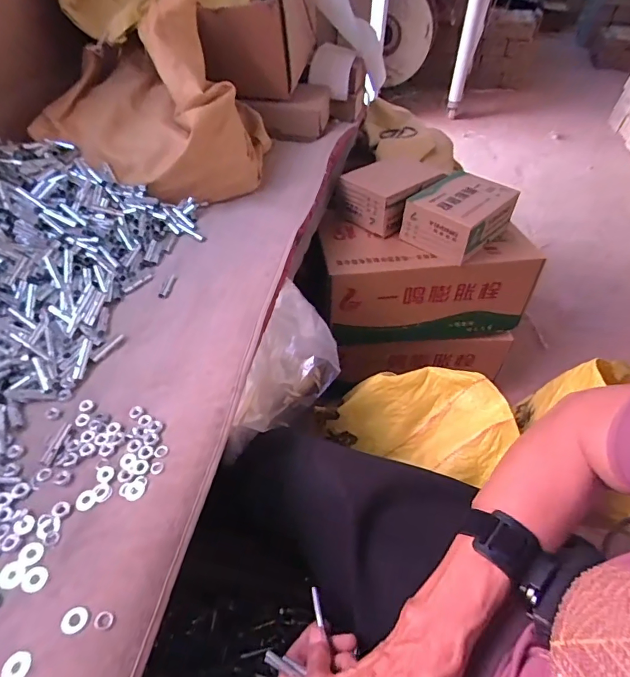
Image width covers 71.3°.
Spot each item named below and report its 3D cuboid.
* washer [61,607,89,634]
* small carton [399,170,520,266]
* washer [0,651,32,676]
[{"bbox_3d":[-0.174,0.204,0.319,0.018,0.004,0.017,1,46,-1],"label":"washer"},{"bbox_3d":[0.259,-0.225,0.795,0.170,0.080,0.134,-33,55,-28],"label":"small carton"},{"bbox_3d":[-0.203,0.222,0.297,0.018,0.004,0.018,2,47,-2],"label":"washer"}]

